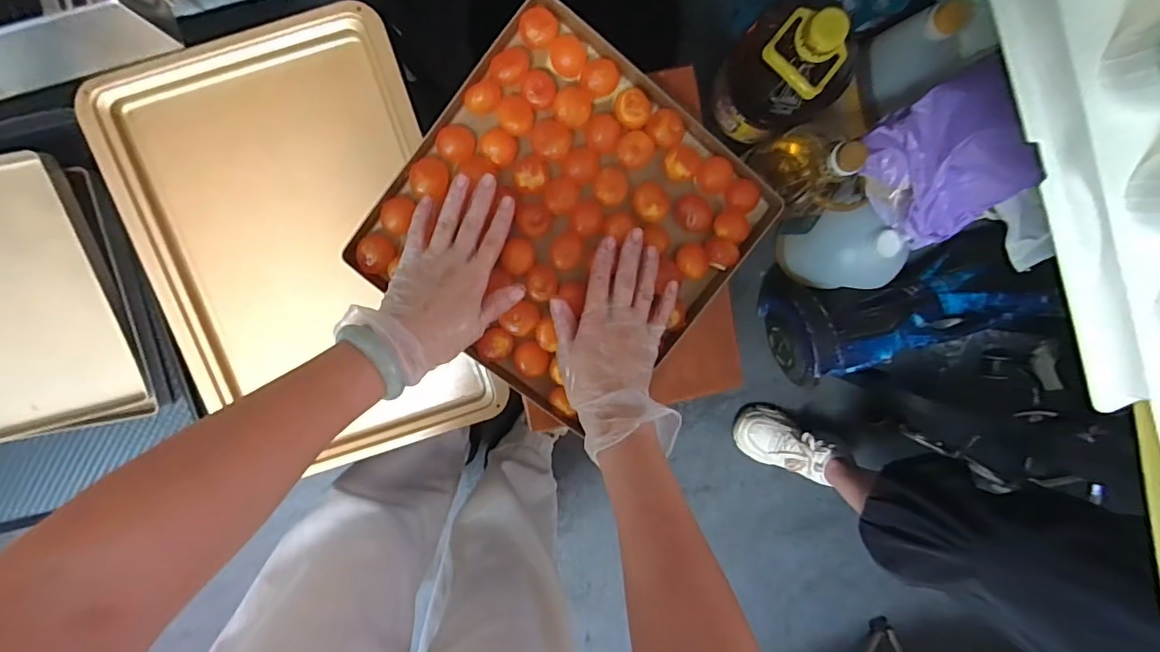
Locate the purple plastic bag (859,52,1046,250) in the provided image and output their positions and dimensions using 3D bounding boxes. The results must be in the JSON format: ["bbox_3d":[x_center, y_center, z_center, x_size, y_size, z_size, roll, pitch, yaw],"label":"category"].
[{"bbox_3d":[0.512,-0.216,0.732,0.132,0.146,0.200,-39,99,4],"label":"purple plastic bag"}]

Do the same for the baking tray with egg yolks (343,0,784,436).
[{"bbox_3d":[-0.009,-0.091,0.476,0.282,0.032,0.289,38,95,-8],"label":"baking tray with egg yolks"}]

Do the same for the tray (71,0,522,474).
[{"bbox_3d":[-0.313,-0.081,0.608,0.331,0.036,0.476,-16,100,0],"label":"tray"}]

